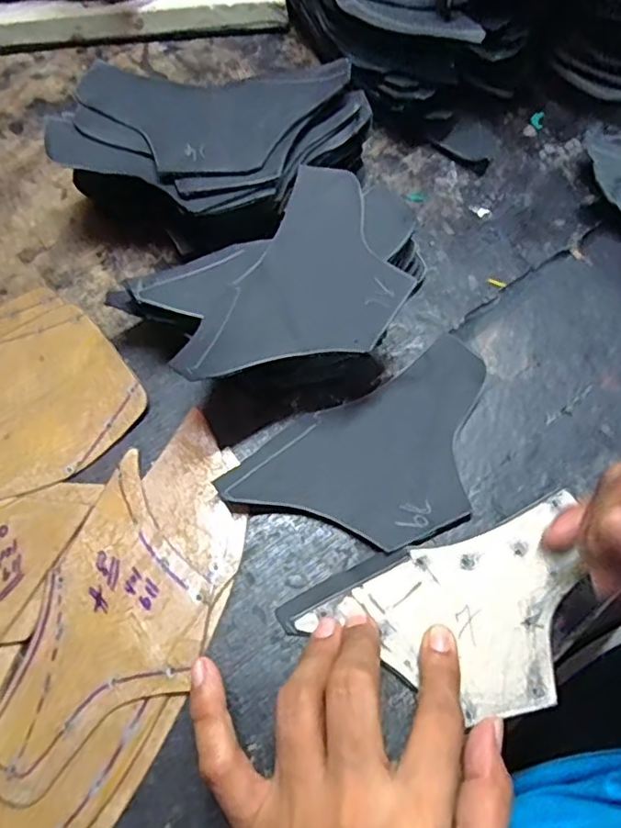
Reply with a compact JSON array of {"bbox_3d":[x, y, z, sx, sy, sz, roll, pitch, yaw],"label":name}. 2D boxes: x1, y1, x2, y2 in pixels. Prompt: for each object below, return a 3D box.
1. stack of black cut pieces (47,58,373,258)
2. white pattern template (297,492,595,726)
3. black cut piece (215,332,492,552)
[{"bbox_3d":[-0.059,-0.152,0.348,0.130,0.063,0.146,39,71,15],"label":"stack of black cut pieces"},{"bbox_3d":[0.072,0.096,0.266,0.130,0.005,0.076,-19,68,-9],"label":"white pattern template"},{"bbox_3d":[0.037,0.025,0.297,0.145,0.012,0.081,-29,70,-13],"label":"black cut piece"}]

